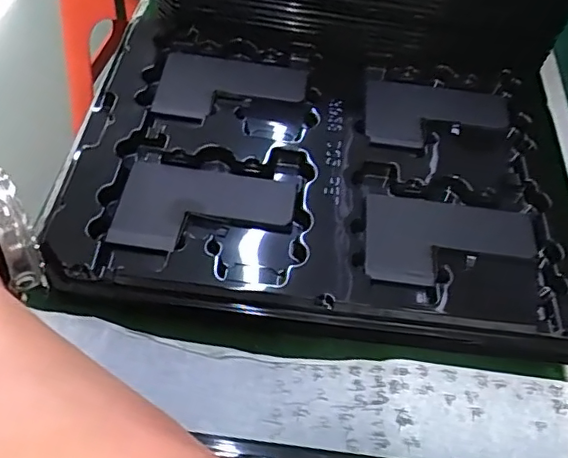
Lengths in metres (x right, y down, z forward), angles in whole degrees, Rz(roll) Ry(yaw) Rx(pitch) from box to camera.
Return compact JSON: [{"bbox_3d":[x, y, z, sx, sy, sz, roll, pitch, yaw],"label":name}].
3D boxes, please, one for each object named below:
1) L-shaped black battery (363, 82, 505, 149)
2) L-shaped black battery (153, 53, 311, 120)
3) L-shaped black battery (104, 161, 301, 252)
[{"bbox_3d":[0.102,-0.074,0.369,0.095,0.007,0.060,9,55,1],"label":"L-shaped black battery"},{"bbox_3d":[-0.036,-0.091,0.372,0.096,0.007,0.062,9,55,1],"label":"L-shaped black battery"},{"bbox_3d":[-0.043,-0.010,0.310,0.096,0.005,0.058,8,55,0],"label":"L-shaped black battery"}]

